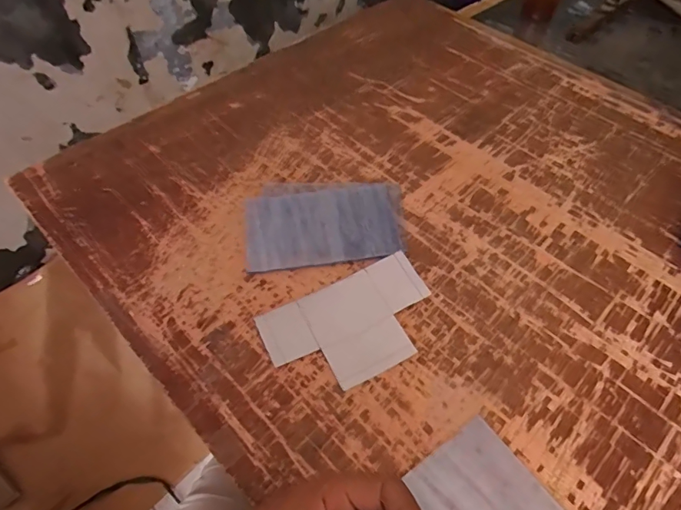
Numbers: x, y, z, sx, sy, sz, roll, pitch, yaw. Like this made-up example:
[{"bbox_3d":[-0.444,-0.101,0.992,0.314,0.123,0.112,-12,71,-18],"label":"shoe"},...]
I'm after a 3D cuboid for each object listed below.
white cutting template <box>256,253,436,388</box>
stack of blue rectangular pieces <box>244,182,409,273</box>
[{"bbox_3d":[0.013,0.068,0.427,0.165,0.007,0.103,-25,58,-13],"label":"white cutting template"},{"bbox_3d":[-0.018,-0.044,0.512,0.182,0.012,0.130,-6,53,-6],"label":"stack of blue rectangular pieces"}]

